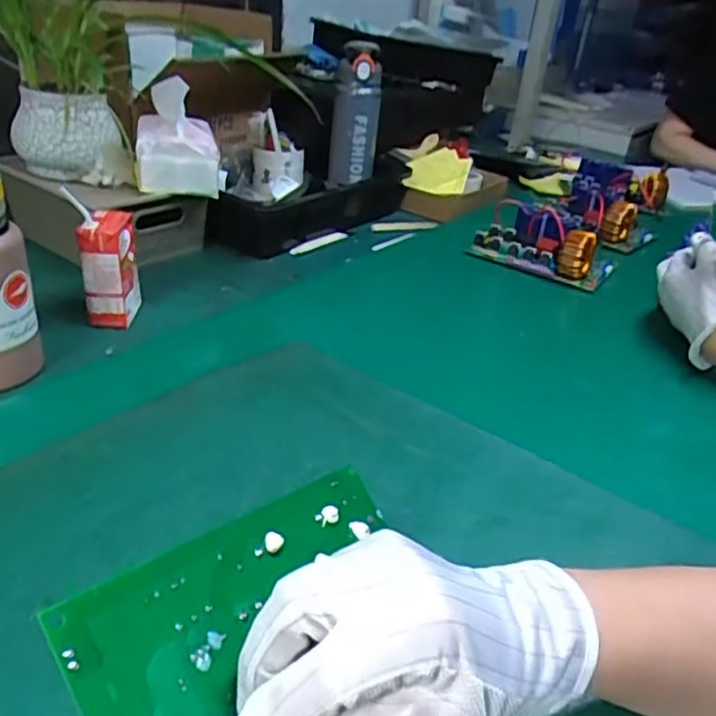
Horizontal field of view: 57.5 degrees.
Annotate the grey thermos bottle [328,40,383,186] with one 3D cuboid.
[{"bbox_3d":[-0.003,-0.375,1.022,0.073,0.202,0.085,5,30,-1],"label":"grey thermos bottle"}]

